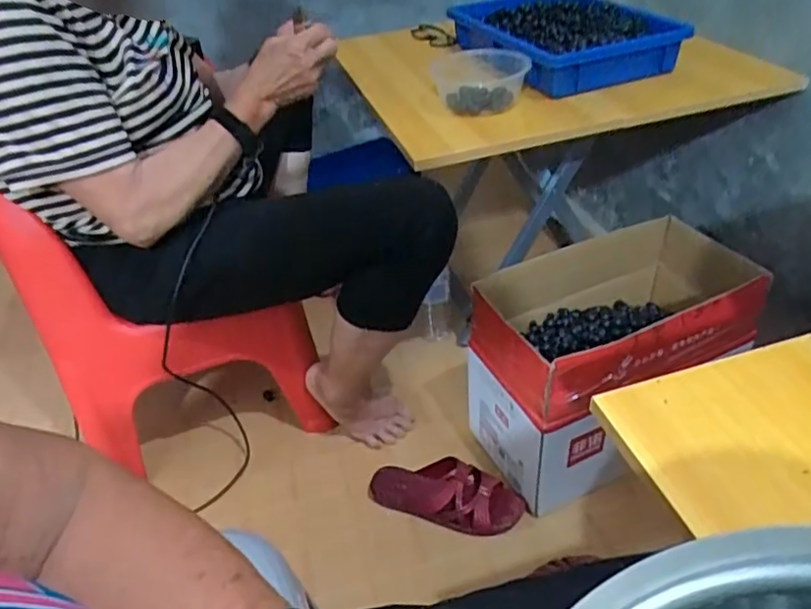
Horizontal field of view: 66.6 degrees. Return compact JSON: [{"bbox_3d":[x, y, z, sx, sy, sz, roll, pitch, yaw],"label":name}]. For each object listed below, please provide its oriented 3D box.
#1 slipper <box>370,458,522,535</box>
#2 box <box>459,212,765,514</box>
[{"bbox_3d":[0.062,0.296,0.968,0.236,0.047,0.092,11,41,20],"label":"slipper"},{"bbox_3d":[0.332,0.072,0.987,0.438,0.282,0.242,-20,40,-18],"label":"box"}]

